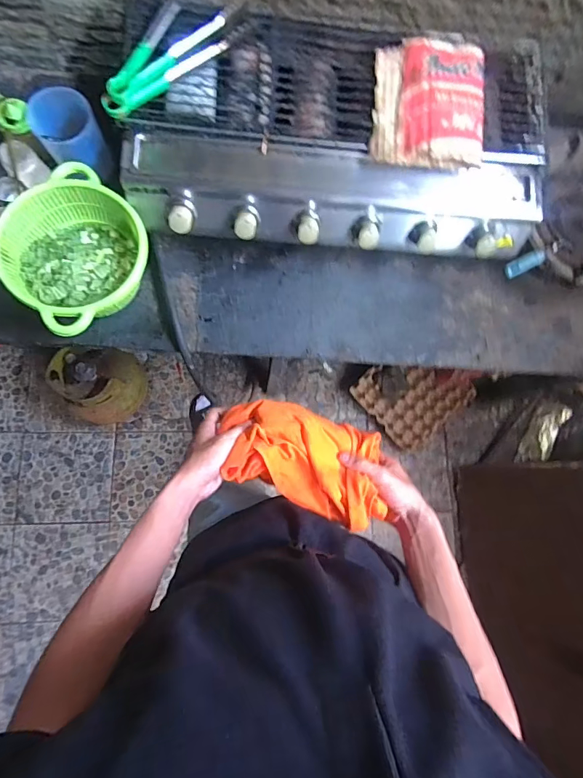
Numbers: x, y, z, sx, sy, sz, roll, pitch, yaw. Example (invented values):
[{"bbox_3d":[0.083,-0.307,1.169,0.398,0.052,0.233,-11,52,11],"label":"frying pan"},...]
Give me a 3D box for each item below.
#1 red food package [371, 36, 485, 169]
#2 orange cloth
[{"bbox_3d":[0.251,-0.527,0.744,0.196,0.030,0.242,6,81,-4],"label":"red food package"},{"bbox_3d":[0.014,0.097,0.566,0.227,0.047,0.131,17,81,-2],"label":"orange cloth"}]

